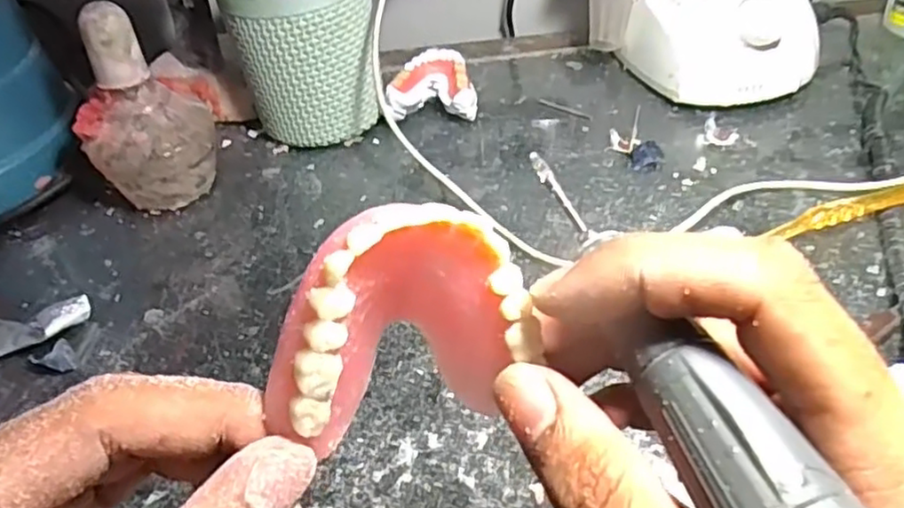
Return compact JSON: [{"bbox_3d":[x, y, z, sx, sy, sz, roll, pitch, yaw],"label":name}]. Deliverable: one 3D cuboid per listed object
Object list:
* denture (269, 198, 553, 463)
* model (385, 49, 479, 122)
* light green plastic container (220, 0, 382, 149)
[{"bbox_3d":[-0.010,0.016,0.151,0.054,0.053,0.020,0,16,-30],"label":"denture"},{"bbox_3d":[-0.015,-0.115,0.486,0.064,0.035,0.055,-4,42,4],"label":"model"},{"bbox_3d":[-0.098,-0.138,0.451,0.089,0.125,0.083,-20,43,-14],"label":"light green plastic container"}]

